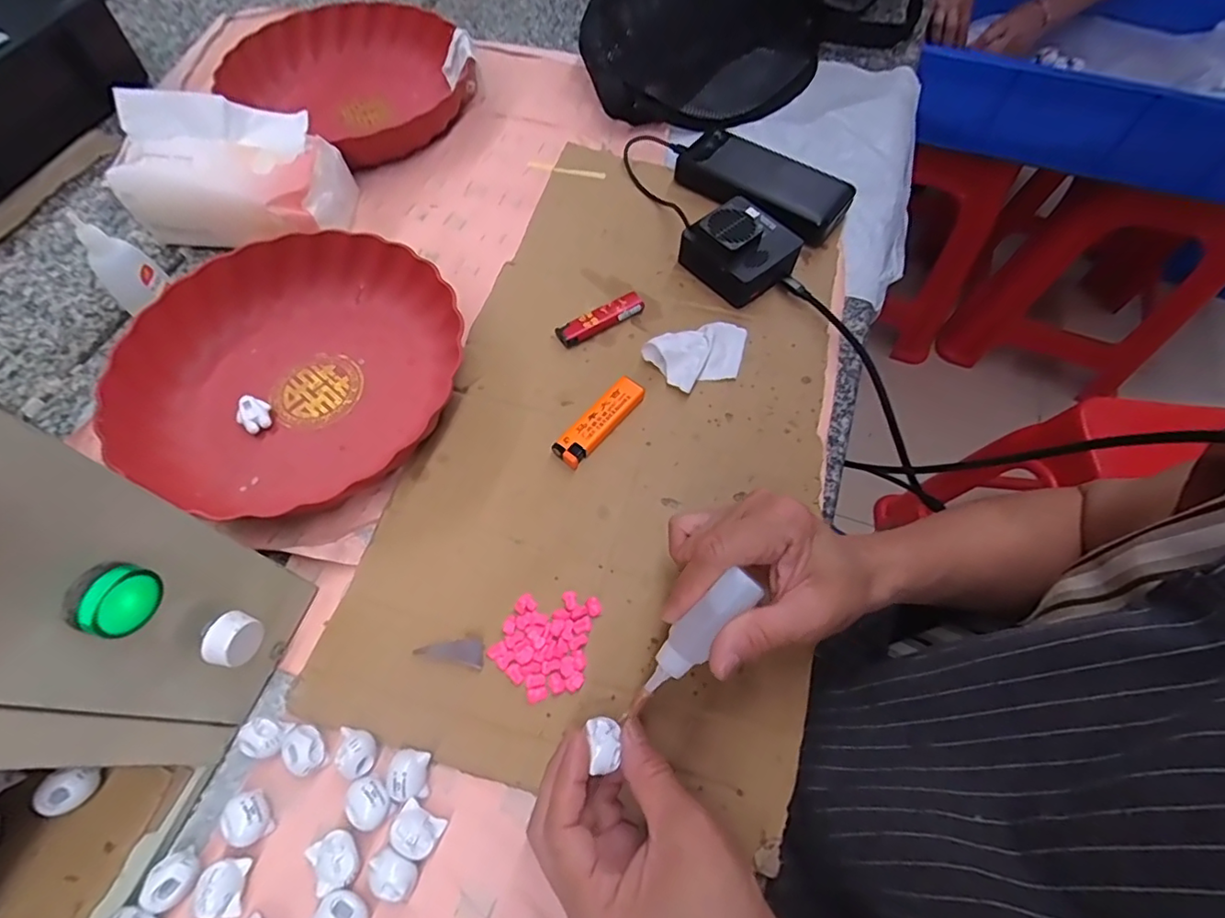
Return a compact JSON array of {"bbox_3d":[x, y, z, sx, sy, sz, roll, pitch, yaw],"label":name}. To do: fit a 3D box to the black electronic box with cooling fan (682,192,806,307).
[{"bbox_3d":[0.108,-0.178,0.470,0.074,0.046,0.079,-41,68,-18],"label":"black electronic box with cooling fan"}]

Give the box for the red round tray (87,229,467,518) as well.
[{"bbox_3d":[-0.235,-0.068,0.420,0.221,0.044,0.226,-1,62,1],"label":"red round tray"}]

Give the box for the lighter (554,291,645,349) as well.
[{"bbox_3d":[-0.009,-0.112,0.457,0.075,0.011,0.019,-29,65,-13],"label":"lighter"}]

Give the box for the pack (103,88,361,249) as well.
[{"bbox_3d":[-0.318,-0.238,0.482,0.171,0.096,0.094,8,63,5],"label":"pack"}]

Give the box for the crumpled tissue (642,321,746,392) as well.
[{"bbox_3d":[0.071,-0.081,0.437,0.083,0.021,0.046,-25,64,-12],"label":"crumpled tissue"}]

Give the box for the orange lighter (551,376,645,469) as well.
[{"bbox_3d":[-0.008,-0.027,0.412,0.024,0.012,0.079,38,69,19],"label":"orange lighter"}]

